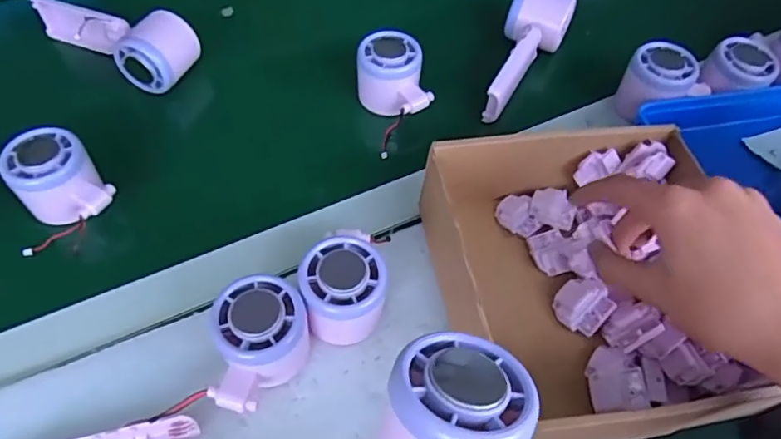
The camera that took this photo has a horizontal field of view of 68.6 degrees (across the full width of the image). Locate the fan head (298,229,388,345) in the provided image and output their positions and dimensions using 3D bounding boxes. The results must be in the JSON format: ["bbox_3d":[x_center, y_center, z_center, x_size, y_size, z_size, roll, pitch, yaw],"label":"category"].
[{"bbox_3d":[-0.030,0.050,0.377,0.052,0.057,0.064,-16,58,-12],"label":"fan head"}]

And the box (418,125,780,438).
[{"bbox_3d":[0.130,0.030,0.398,0.192,0.061,0.215,-5,56,-6],"label":"box"}]

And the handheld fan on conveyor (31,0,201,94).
[{"bbox_3d":[-0.255,-0.176,0.537,0.159,0.044,0.062,29,60,17],"label":"handheld fan on conveyor"}]

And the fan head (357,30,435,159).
[{"bbox_3d":[0.003,-0.120,0.512,0.057,0.057,0.076,-18,58,-14],"label":"fan head"}]

